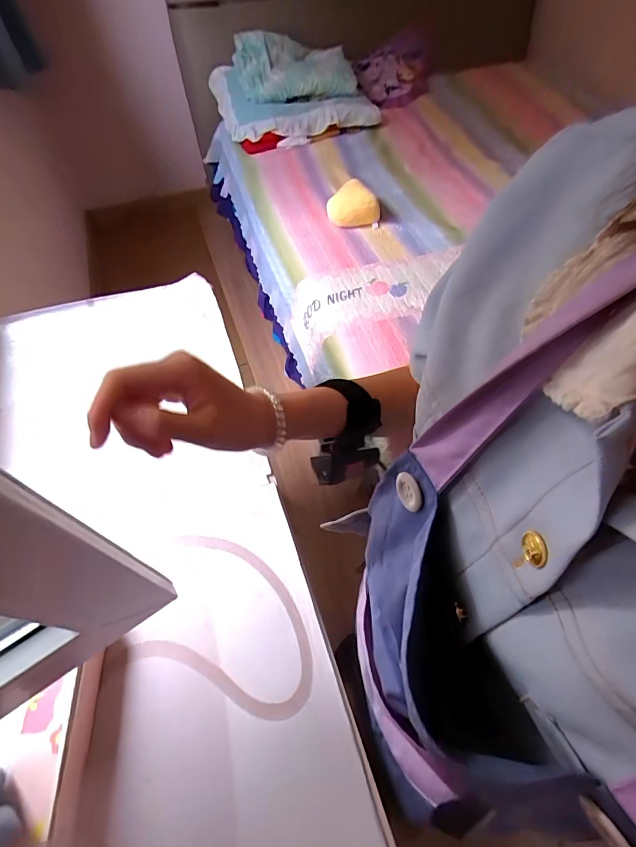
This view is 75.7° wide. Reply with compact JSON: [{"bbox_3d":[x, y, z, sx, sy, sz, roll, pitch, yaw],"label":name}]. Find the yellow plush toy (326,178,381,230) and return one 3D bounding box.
[{"bbox_3d":[0.142,-0.904,1.692,0.215,0.090,0.207,-4,57,-2],"label":"yellow plush toy"}]

